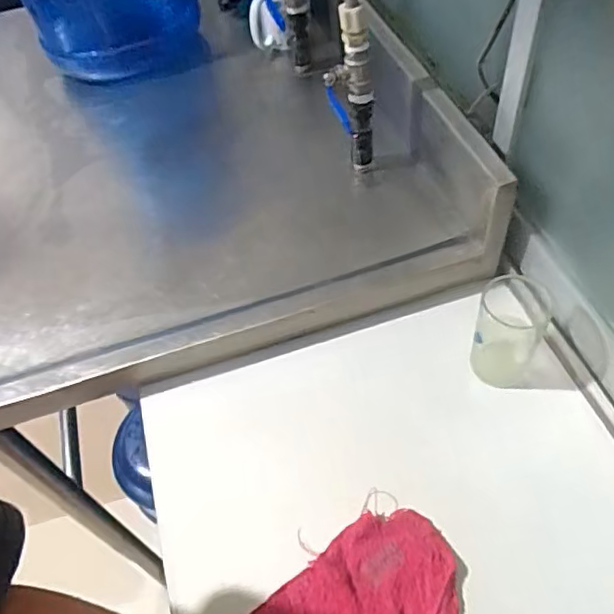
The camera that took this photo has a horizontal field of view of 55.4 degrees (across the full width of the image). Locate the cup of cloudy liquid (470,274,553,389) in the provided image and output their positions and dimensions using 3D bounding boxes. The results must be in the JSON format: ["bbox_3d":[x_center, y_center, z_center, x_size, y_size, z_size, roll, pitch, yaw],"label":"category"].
[{"bbox_3d":[0.194,0.027,0.566,0.061,0.113,0.064,-2,53,3],"label":"cup of cloudy liquid"}]

